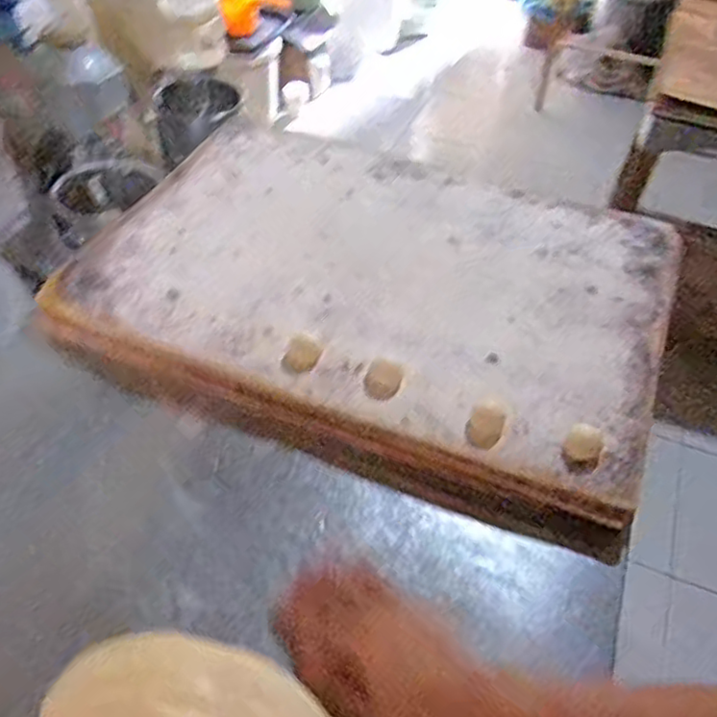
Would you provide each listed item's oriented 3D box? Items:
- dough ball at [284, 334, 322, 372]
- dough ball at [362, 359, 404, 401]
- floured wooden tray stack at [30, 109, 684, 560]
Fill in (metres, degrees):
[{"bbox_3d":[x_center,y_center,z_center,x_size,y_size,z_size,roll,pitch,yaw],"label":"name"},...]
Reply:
[{"bbox_3d":[-0.052,-0.007,0.632,0.033,0.017,0.034,2,47,-2],"label":"dough ball"},{"bbox_3d":[0.023,0.019,0.618,0.033,0.017,0.037,15,48,10],"label":"dough ball"},{"bbox_3d":[0.019,-0.091,0.747,0.600,0.053,0.452,19,49,13],"label":"floured wooden tray stack"}]

